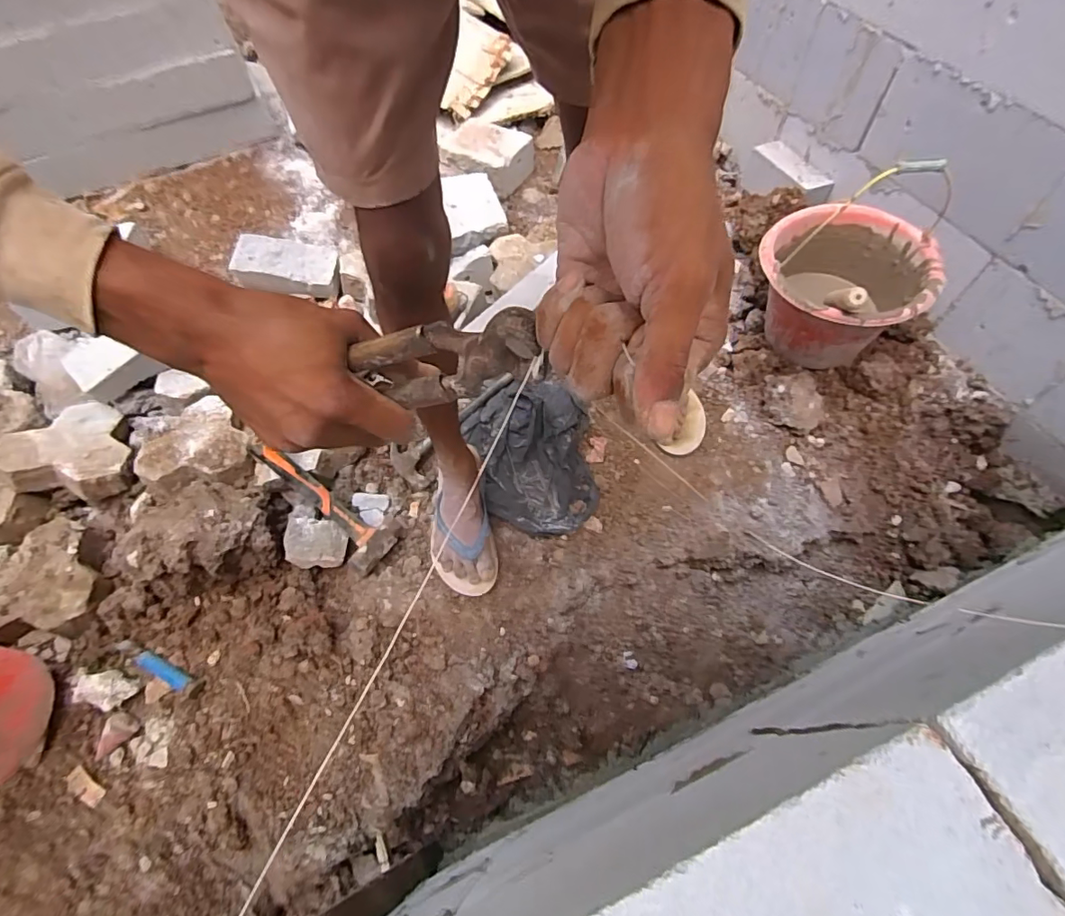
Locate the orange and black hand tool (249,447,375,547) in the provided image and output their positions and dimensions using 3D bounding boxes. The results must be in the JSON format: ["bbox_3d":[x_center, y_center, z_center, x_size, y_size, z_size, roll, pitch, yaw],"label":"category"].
[{"bbox_3d":[-0.352,0.059,0.840,0.219,0.029,0.036,45,68,-14],"label":"orange and black hand tool"}]

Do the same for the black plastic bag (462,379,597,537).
[{"bbox_3d":[0.004,-0.004,0.964,0.224,0.079,0.294,-19,61,-7],"label":"black plastic bag"}]

